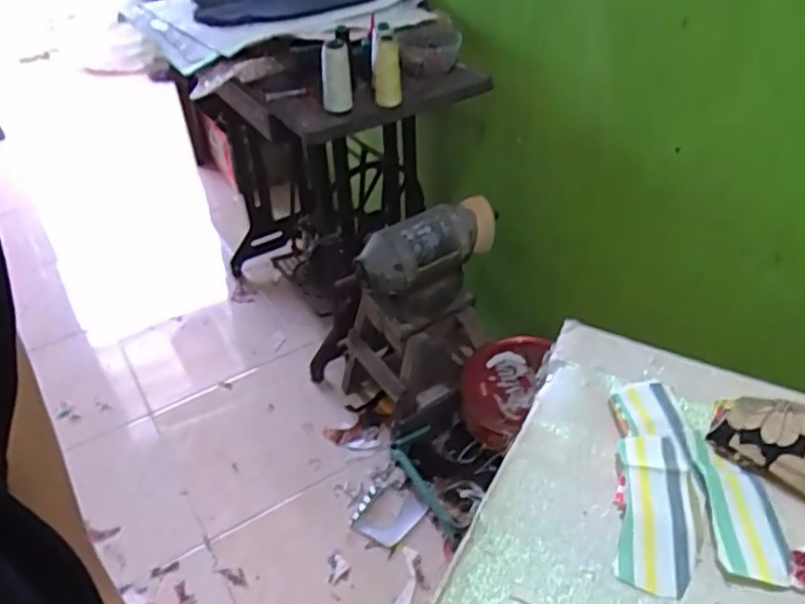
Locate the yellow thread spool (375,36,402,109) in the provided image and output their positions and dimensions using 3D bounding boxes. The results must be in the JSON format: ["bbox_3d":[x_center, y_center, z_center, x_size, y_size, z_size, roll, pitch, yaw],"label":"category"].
[{"bbox_3d":[-0.025,-0.379,1.130,0.046,0.124,0.036,-4,40,-1],"label":"yellow thread spool"}]

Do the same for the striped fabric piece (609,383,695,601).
[{"bbox_3d":[0.205,0.145,0.550,0.058,0.024,0.182,5,40,11],"label":"striped fabric piece"}]

